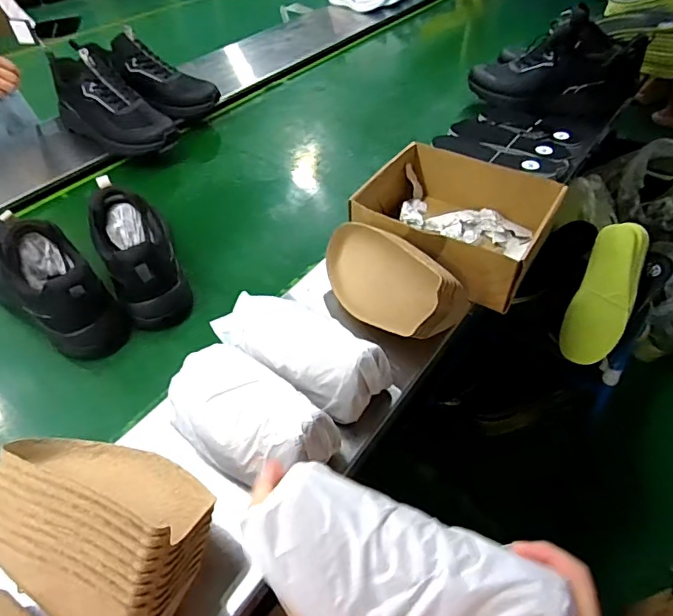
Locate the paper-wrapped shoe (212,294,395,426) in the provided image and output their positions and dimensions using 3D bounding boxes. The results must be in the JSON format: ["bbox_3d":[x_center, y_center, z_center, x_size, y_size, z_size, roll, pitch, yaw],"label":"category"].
[{"bbox_3d":[-0.045,0.031,0.596,0.239,0.085,0.106,32,54,26],"label":"paper-wrapped shoe"}]

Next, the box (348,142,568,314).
[{"bbox_3d":[0.185,-0.138,0.776,0.270,0.102,0.238,27,52,23],"label":"box"}]

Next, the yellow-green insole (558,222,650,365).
[{"bbox_3d":[0.527,-0.029,0.963,0.109,0.057,0.308,21,86,18],"label":"yellow-green insole"}]

